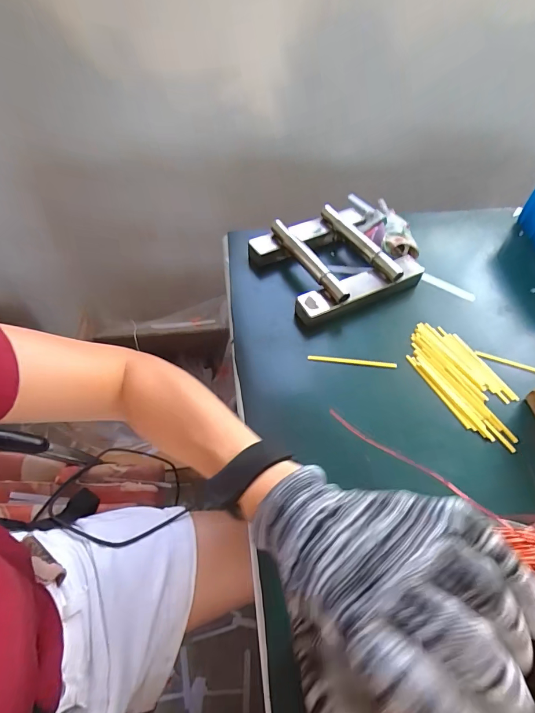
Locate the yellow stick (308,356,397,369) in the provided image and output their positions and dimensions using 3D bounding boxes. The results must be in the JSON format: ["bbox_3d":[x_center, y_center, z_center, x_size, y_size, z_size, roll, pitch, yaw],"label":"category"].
[{"bbox_3d":[0.106,0.007,0.466,0.109,0.006,0.007,6,54,3],"label":"yellow stick"}]

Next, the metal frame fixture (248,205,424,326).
[{"bbox_3d":[0.096,-0.143,0.555,0.198,0.056,0.188,-27,59,-20],"label":"metal frame fixture"}]

